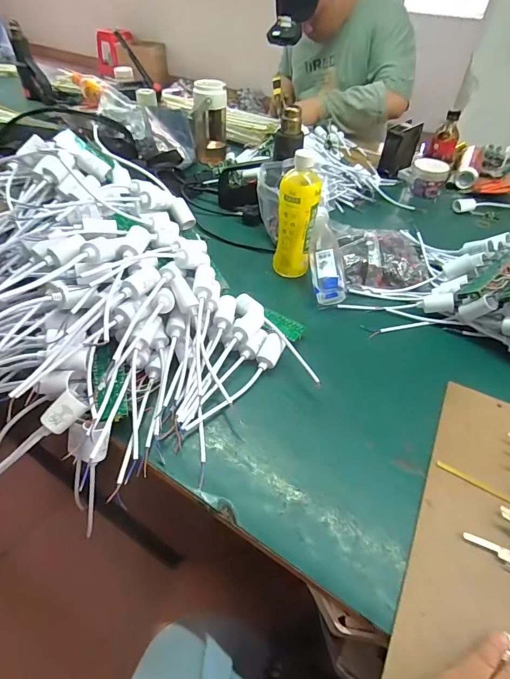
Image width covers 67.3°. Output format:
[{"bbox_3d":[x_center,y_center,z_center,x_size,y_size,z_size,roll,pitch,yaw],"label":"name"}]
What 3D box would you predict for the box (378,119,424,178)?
[{"bbox_3d":[0.370,-0.487,0.970,0.059,0.102,0.104,32,51,26],"label":"box"}]

